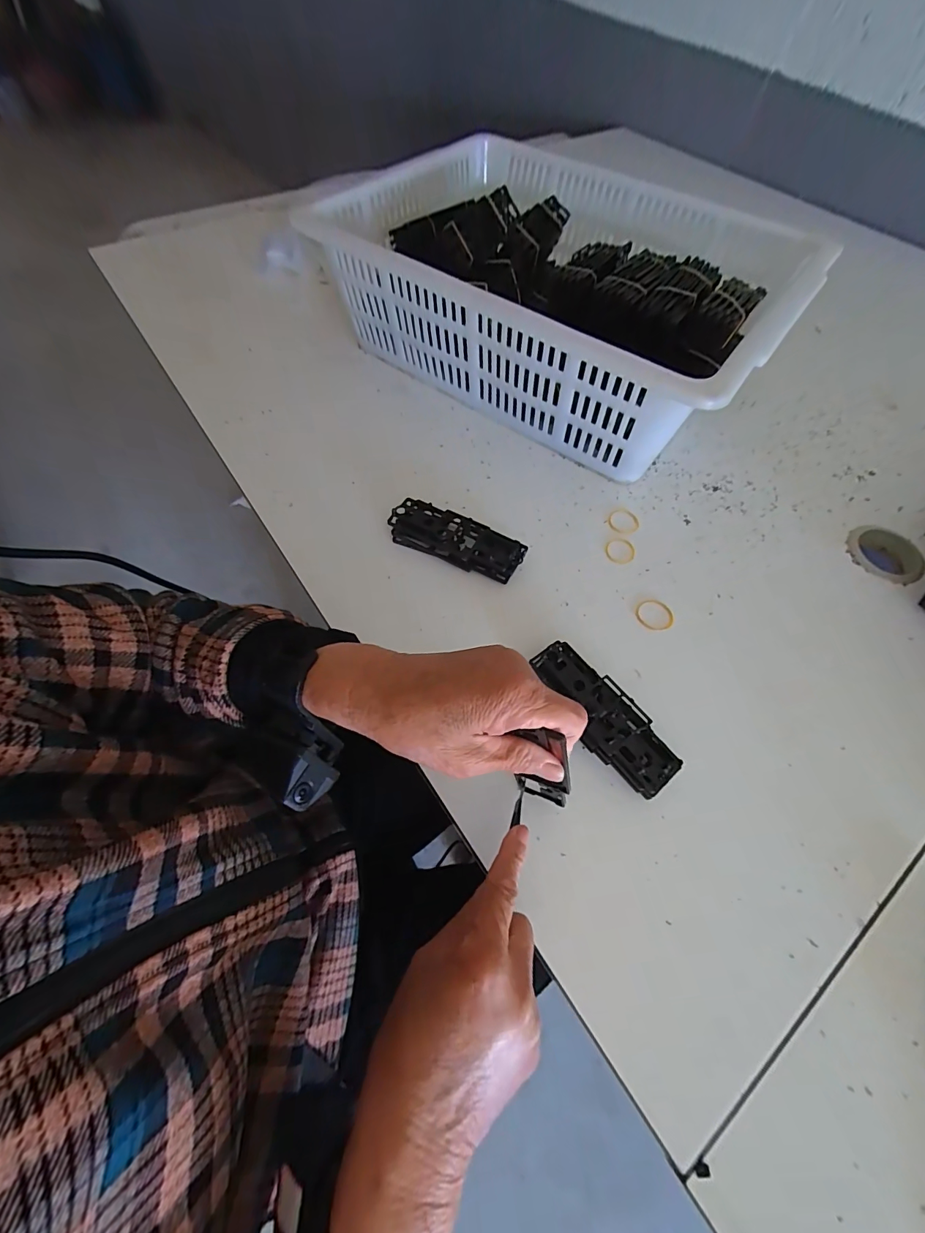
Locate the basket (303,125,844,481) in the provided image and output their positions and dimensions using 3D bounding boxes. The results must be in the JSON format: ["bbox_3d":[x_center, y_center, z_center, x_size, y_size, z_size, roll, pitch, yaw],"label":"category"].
[{"bbox_3d":[0.113,-0.395,0.529,0.502,0.138,0.397,33,64,16],"label":"basket"}]

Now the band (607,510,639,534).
[{"bbox_3d":[0.165,-0.098,0.441,0.031,0.004,0.030,1,60,-2],"label":"band"}]

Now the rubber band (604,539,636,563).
[{"bbox_3d":[0.155,-0.065,0.423,0.029,0.004,0.031,1,60,-2],"label":"rubber band"}]

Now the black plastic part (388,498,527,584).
[{"bbox_3d":[-0.005,-0.072,0.410,0.125,0.022,0.047,25,62,12],"label":"black plastic part"}]

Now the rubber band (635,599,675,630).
[{"bbox_3d":[0.174,-0.002,0.387,0.033,0.004,0.030,2,60,-1],"label":"rubber band"}]

